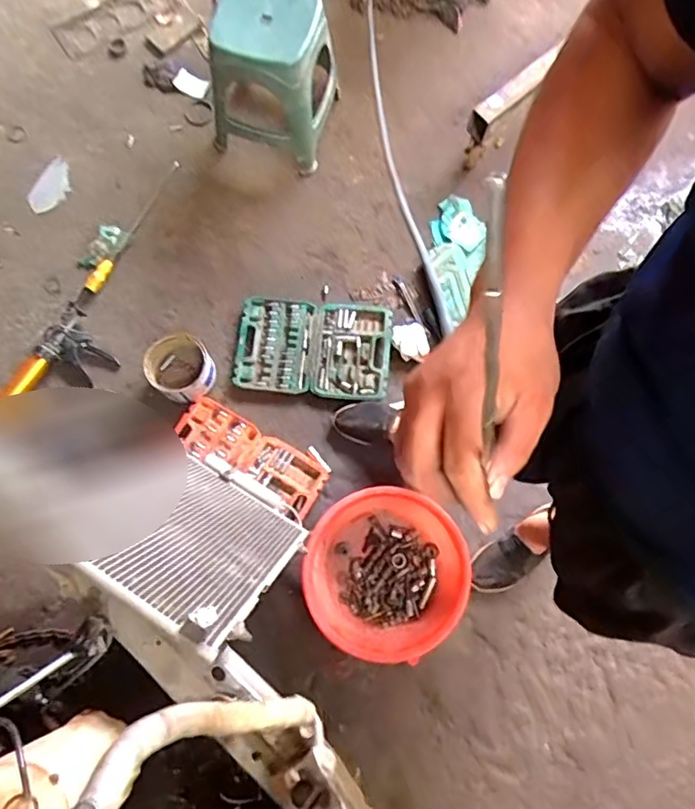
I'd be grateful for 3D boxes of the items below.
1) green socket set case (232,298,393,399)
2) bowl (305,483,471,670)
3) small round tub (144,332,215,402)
[{"bbox_3d":[-0.090,-0.150,1.510,0.396,0.034,0.250,4,76,1],"label":"green socket set case"},{"bbox_3d":[0.089,0.385,1.347,0.374,0.105,0.361,0,76,0],"label":"bowl"},{"bbox_3d":[-0.424,-0.095,1.471,0.156,0.083,0.166,0,76,0],"label":"small round tub"}]

